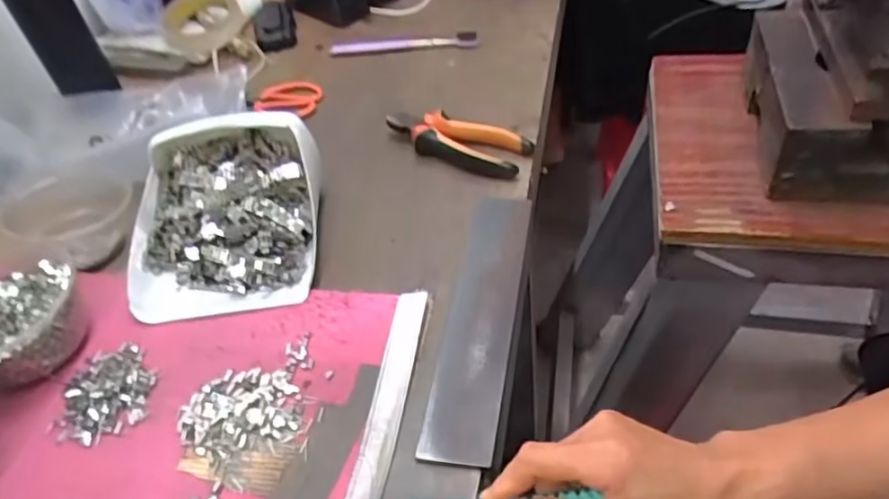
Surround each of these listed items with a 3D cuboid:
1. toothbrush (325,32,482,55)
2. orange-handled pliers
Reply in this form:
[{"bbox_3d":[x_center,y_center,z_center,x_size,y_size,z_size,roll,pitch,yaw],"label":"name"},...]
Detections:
[{"bbox_3d":[-0.051,-0.257,0.801,0.186,0.010,0.021,-7,45,4],"label":"toothbrush"},{"bbox_3d":[0.009,-0.104,0.634,0.149,0.032,0.053,16,51,23],"label":"orange-handled pliers"}]

